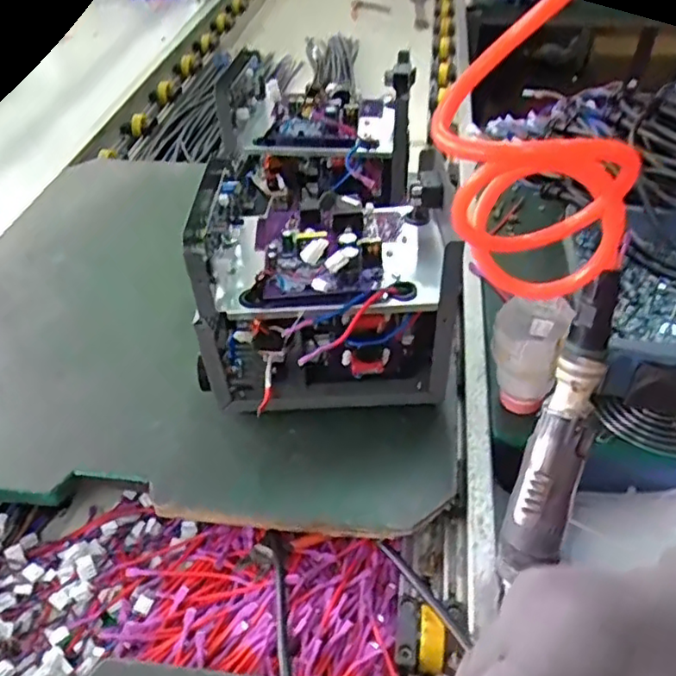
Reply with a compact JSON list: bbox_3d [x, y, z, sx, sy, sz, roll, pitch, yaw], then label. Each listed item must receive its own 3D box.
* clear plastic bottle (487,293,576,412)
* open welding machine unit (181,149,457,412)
[{"bbox_3d":[0.165,0.025,0.567,0.065,0.110,0.061,15,44,17],"label":"clear plastic bottle"},{"bbox_3d":[-0.018,-0.123,0.670,0.214,0.174,0.424,-2,41,-2],"label":"open welding machine unit"}]

